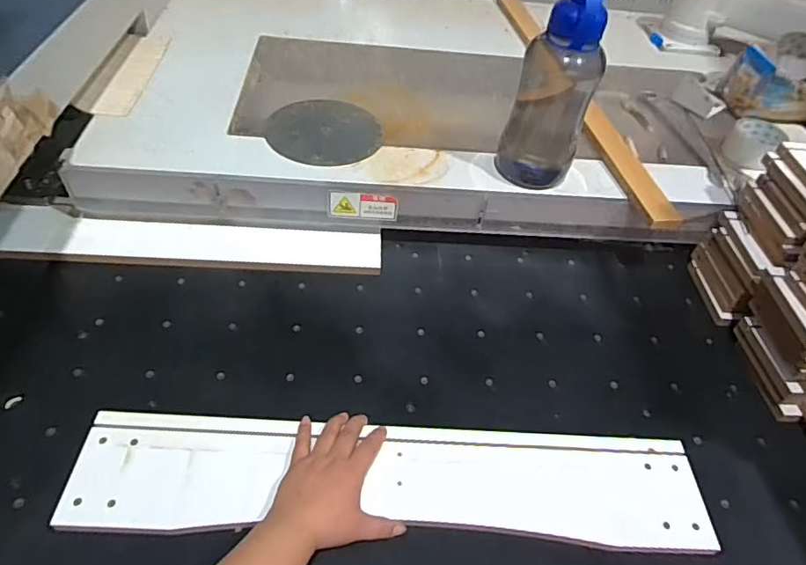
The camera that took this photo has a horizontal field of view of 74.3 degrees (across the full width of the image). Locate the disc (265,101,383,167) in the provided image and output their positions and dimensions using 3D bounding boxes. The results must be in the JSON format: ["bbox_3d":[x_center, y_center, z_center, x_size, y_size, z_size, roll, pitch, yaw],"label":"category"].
[{"bbox_3d":[-0.121,-0.236,0.829,0.174,0.008,0.174,-4,48,-11],"label":"disc"}]

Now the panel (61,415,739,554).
[{"bbox_3d":[-0.003,0.208,0.566,0.652,0.016,0.120,4,47,-4],"label":"panel"}]

